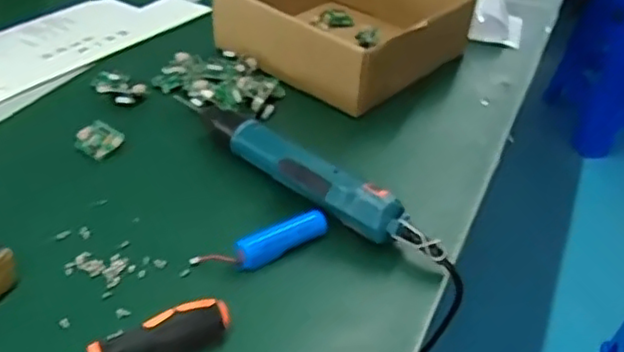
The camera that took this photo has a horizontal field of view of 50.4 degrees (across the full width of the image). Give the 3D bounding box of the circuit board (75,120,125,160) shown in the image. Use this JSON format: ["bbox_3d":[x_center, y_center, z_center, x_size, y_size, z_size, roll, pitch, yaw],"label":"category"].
[{"bbox_3d":[-0.173,-0.030,0.540,0.032,0.008,0.030,33,64,5],"label":"circuit board"}]

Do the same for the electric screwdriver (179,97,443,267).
[{"bbox_3d":[-0.014,-0.009,0.505,0.256,0.028,0.036,33,45,31],"label":"electric screwdriver"}]

